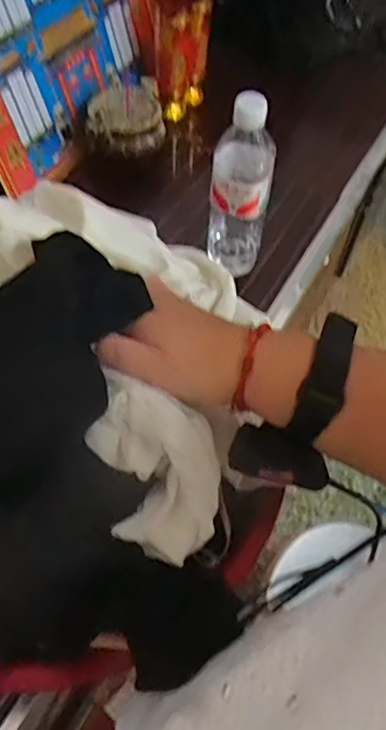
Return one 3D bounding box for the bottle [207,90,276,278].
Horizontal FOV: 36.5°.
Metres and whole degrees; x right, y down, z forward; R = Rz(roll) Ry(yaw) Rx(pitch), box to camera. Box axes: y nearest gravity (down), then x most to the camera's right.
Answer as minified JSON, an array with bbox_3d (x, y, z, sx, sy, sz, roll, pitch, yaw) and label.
[{"bbox_3d":[0.056,-0.200,0.671,0.068,0.223,0.056,9,54,2],"label":"bottle"}]

